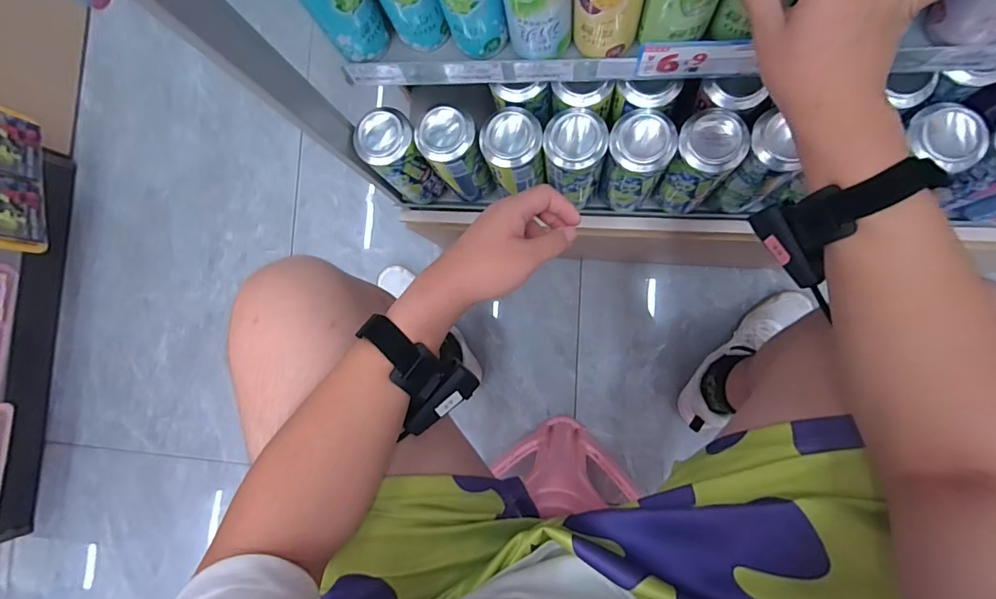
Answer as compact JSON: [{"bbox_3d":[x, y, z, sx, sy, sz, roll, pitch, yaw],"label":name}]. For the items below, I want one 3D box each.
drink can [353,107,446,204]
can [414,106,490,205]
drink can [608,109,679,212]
[{"bbox_3d":[-0.111,-0.163,0.560,0.067,0.161,0.061,-1,86,9],"label":"drink can"},{"bbox_3d":[-0.046,-0.165,0.535,0.057,0.143,0.058,-1,86,9],"label":"can"},{"bbox_3d":[0.153,-0.151,0.518,0.060,0.165,0.067,10,87,10],"label":"drink can"}]

